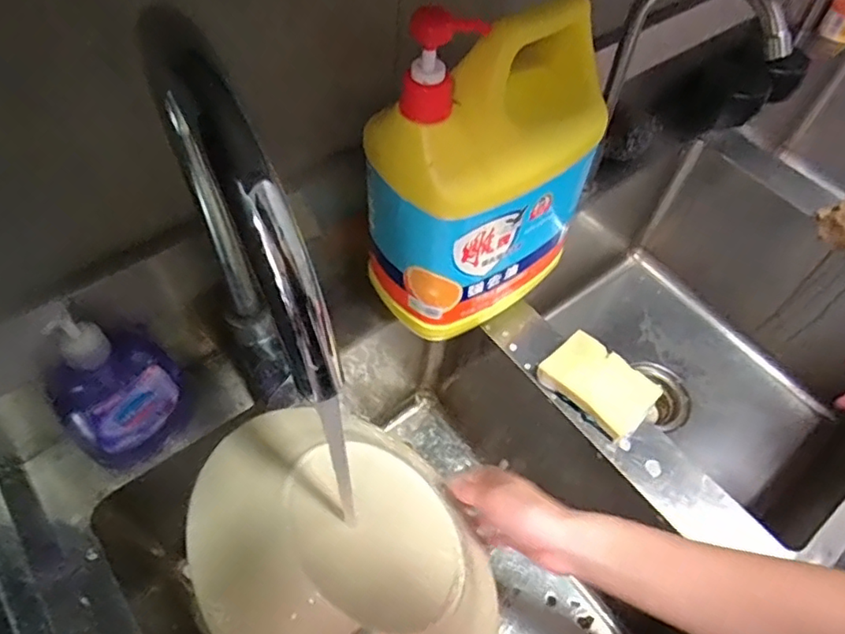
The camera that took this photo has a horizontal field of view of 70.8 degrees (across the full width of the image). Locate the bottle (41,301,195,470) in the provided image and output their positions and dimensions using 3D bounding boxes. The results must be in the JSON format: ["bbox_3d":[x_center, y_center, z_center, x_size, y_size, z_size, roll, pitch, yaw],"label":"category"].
[{"bbox_3d":[-0.248,0.061,0.487,0.096,0.179,0.053,-31,64,-22],"label":"bottle"}]

